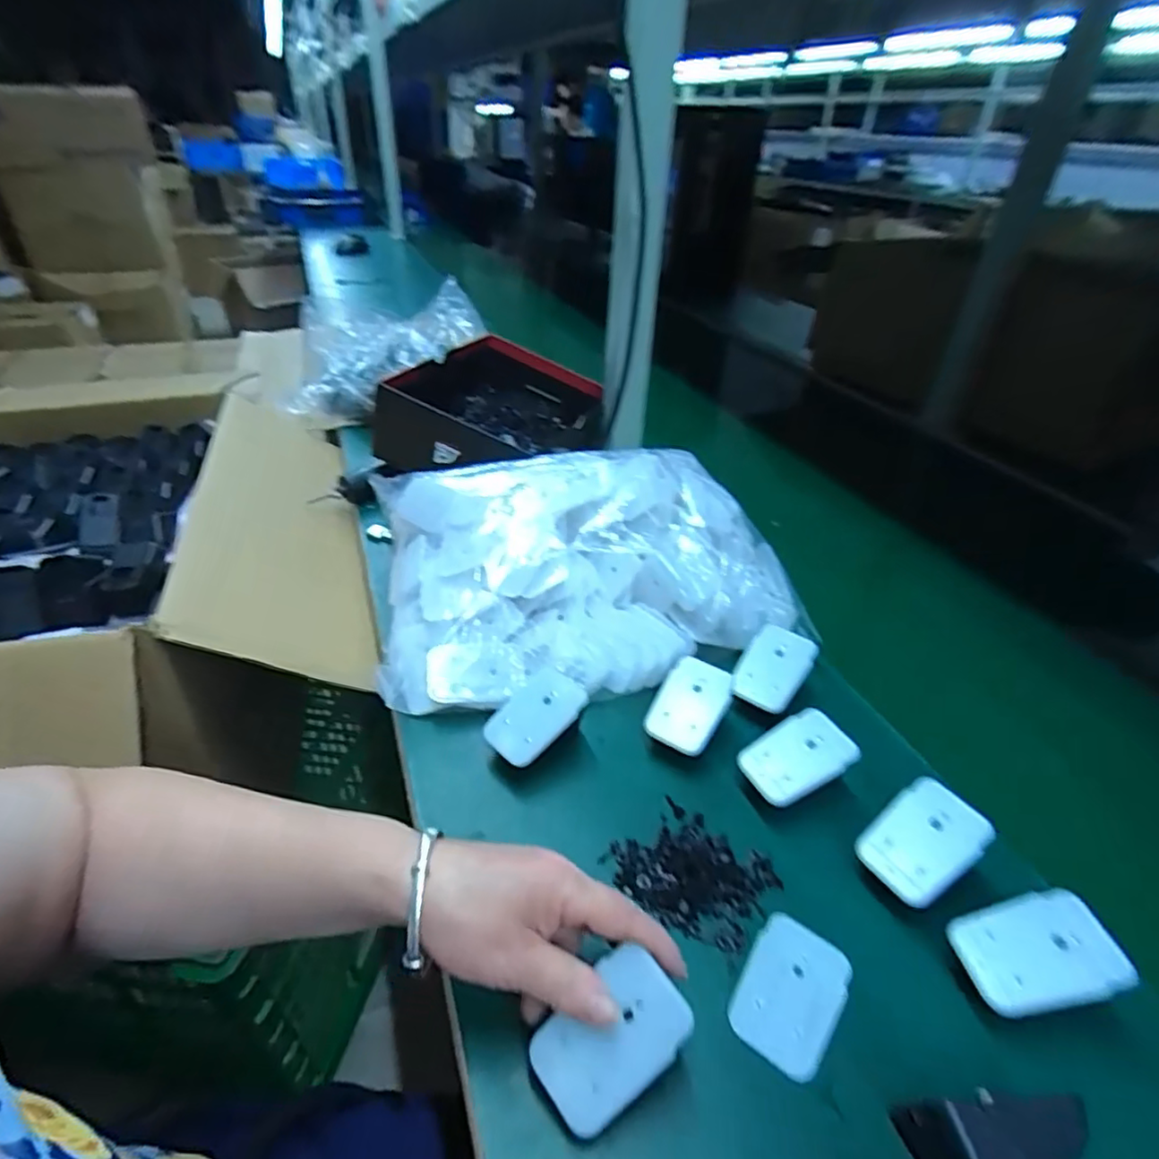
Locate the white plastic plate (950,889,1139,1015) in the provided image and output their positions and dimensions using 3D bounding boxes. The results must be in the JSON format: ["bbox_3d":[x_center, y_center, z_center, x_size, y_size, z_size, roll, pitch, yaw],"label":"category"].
[{"bbox_3d":[0.231,0.189,0.316,0.071,0.006,0.048,-19,43,8],"label":"white plastic plate"}]

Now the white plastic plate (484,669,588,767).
[{"bbox_3d":[-0.031,0.093,0.434,0.051,0.008,0.072,26,55,36],"label":"white plastic plate"}]

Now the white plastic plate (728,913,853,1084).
[{"bbox_3d":[0.110,0.213,0.324,0.046,0.004,0.072,25,43,27],"label":"white plastic plate"}]

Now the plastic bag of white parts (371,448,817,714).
[{"bbox_3d":[-0.003,-0.024,0.558,0.334,0.103,0.257,-6,39,-11],"label":"plastic bag of white parts"}]

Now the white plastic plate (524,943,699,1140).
[{"bbox_3d":[0.014,0.205,0.278,0.069,0.004,0.046,-44,65,-9],"label":"white plastic plate"}]

